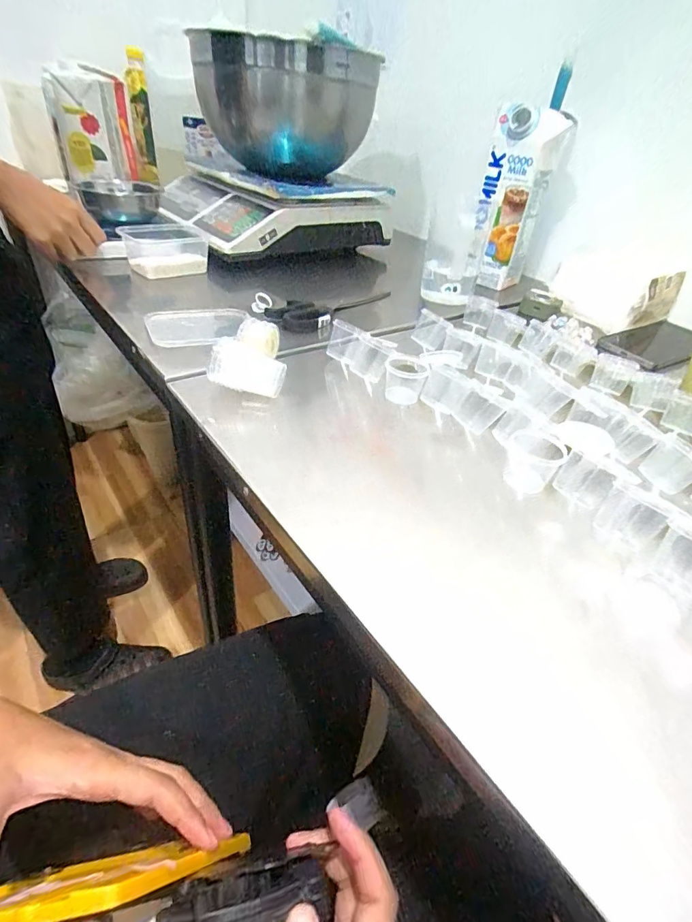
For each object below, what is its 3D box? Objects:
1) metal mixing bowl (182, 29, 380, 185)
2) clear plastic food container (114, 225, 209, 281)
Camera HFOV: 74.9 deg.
[{"bbox_3d":[-0.103,-0.573,0.743,0.274,0.171,0.243,-3,39,-12],"label":"metal mixing bowl"},{"bbox_3d":[-0.245,-0.287,0.614,0.100,0.051,0.082,-12,42,-23],"label":"clear plastic food container"}]

